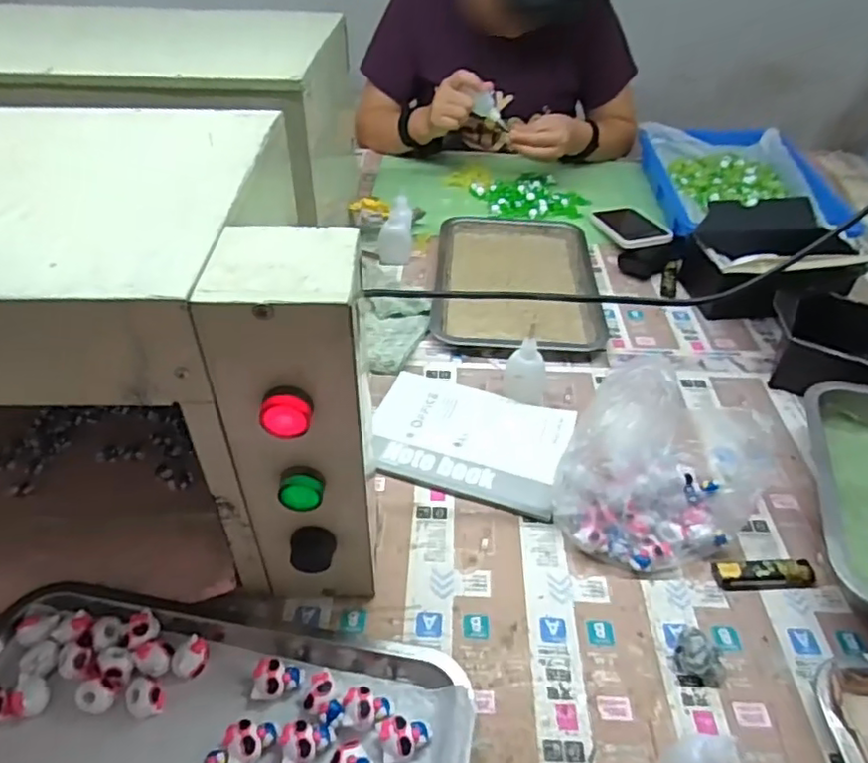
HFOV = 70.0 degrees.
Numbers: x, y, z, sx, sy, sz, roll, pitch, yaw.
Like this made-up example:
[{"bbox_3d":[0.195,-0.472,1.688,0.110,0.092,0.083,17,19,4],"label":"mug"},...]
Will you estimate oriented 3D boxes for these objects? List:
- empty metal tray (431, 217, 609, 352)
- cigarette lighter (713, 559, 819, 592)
[{"bbox_3d":[0.113,-0.145,0.863,0.216,0.029,0.312,3,42,2],"label":"empty metal tray"},{"bbox_3d":[0.280,0.163,0.525,0.080,0.016,0.025,-1,42,-2],"label":"cigarette lighter"}]

